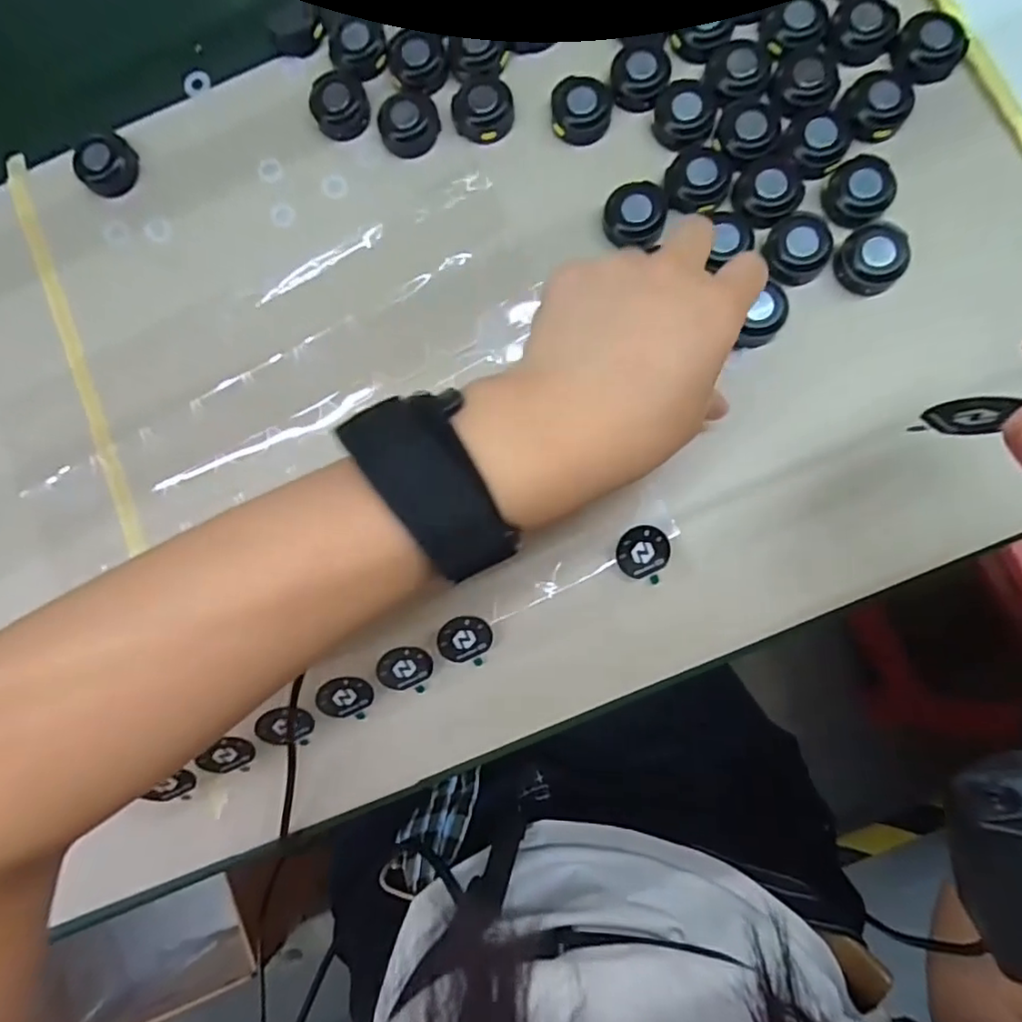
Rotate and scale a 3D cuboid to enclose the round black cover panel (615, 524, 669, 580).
[{"bbox_3d":[0.058,0.018,0.271,0.024,0.004,0.024,0,96,-2],"label":"round black cover panel"}]

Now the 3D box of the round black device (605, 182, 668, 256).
[{"bbox_3d":[0.059,-0.142,0.287,0.028,0.007,0.033,11,85,6],"label":"round black device"}]

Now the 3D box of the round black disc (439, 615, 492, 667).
[{"bbox_3d":[-0.021,0.057,0.268,0.023,0.004,0.023,-6,110,-16],"label":"round black disc"}]

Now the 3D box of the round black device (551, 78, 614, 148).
[{"bbox_3d":[0.035,-0.199,0.297,0.028,0.009,0.032,3,84,6],"label":"round black device"}]

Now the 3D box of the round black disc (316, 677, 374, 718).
[{"bbox_3d":[-0.073,0.082,0.267,0.023,0.004,0.020,11,105,-19],"label":"round black disc"}]

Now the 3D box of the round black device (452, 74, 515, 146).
[{"bbox_3d":[-0.014,-0.201,0.302,0.030,0.009,0.032,-1,84,5],"label":"round black device"}]

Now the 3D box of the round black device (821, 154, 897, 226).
[{"bbox_3d":[0.161,-0.148,0.281,0.029,0.011,0.029,-1,84,5],"label":"round black device"}]

